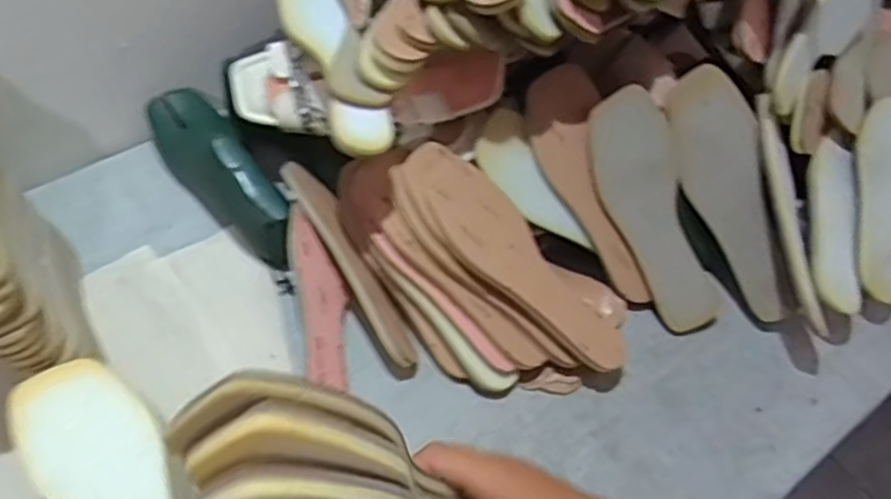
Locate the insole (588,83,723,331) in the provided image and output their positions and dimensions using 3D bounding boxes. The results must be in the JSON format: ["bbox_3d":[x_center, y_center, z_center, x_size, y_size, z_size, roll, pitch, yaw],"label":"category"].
[{"bbox_3d":[0.201,-0.036,0.667,0.078,0.014,0.236,-20,95,0],"label":"insole"}]

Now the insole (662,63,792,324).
[{"bbox_3d":[0.283,-0.053,0.686,0.075,0.256,0.021,-13,6,25],"label":"insole"}]

